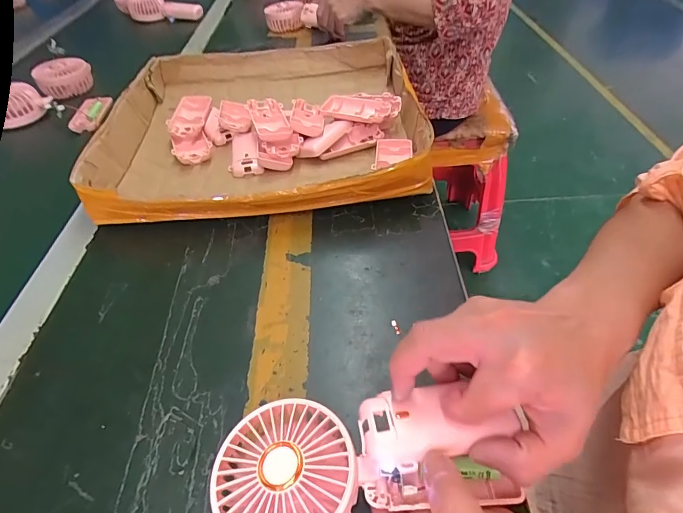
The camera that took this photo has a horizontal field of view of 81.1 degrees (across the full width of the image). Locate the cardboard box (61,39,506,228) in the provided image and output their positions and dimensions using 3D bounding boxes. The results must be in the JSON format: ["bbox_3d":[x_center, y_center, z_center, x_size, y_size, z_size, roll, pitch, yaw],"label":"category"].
[{"bbox_3d":[-0.107,-0.189,0.554,0.401,0.068,0.365,-5,47,-3],"label":"cardboard box"}]

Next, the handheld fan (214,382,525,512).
[{"bbox_3d":[0.014,0.126,0.246,0.175,0.043,0.083,-9,49,-1],"label":"handheld fan"}]

